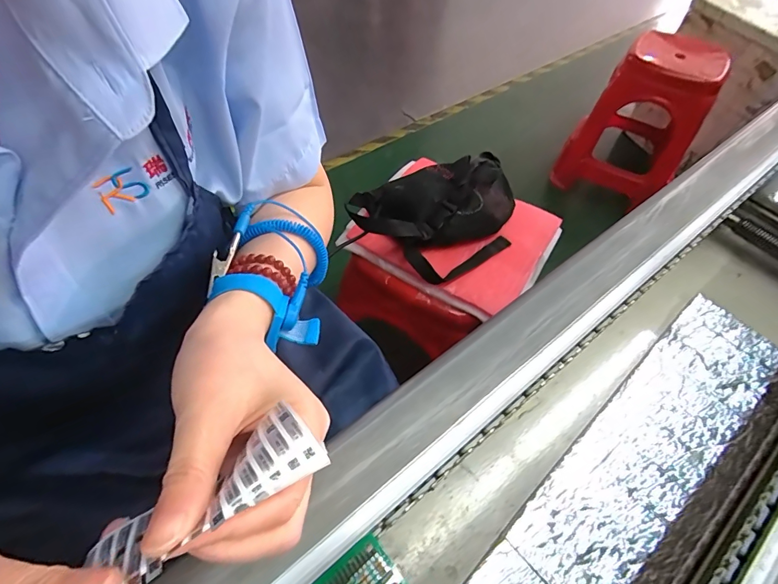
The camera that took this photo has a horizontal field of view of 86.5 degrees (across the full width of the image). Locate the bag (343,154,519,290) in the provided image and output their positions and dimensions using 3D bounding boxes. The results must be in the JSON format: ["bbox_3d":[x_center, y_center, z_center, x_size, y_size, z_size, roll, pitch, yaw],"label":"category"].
[{"bbox_3d":[0.093,-0.125,0.671,0.282,0.097,0.192,-17,57,-15],"label":"bag"}]

